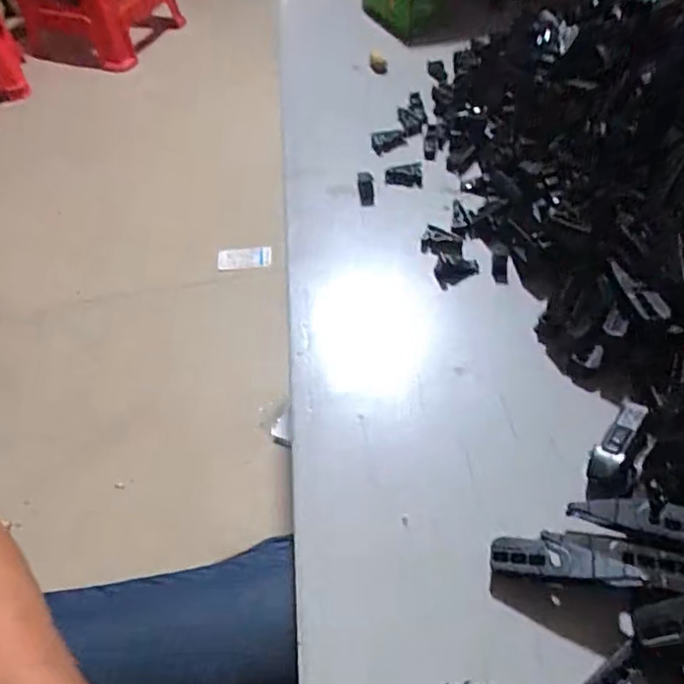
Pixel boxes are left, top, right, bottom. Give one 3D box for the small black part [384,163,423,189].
[{"bbox_3d":[0.049,-0.134,0.460,0.029,0.014,0.011,7,53,9],"label":"small black part"}]

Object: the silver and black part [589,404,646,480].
[{"bbox_3d":[0.146,0.053,0.306,0.014,0.009,0.048,28,59,22],"label":"silver and black part"}]

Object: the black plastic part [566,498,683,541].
[{"bbox_3d":[0.142,0.083,0.269,0.063,0.012,0.016,9,53,9],"label":"black plastic part"}]

